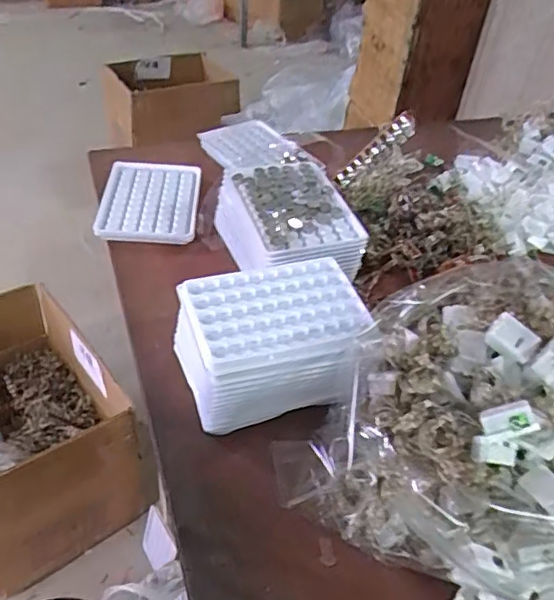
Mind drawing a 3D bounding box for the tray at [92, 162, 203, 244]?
[{"bbox_3d":[-0.131,-0.110,0.625,0.096,0.013,0.136,2,42,-5],"label":"tray"}]

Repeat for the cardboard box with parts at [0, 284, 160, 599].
[{"bbox_3d":[-0.455,0.233,1.091,0.303,0.305,0.422,-26,51,-31],"label":"cardboard box with parts"}]

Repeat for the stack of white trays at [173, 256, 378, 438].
[{"bbox_3d":[-0.003,0.032,0.444,0.128,0.070,0.099,-9,44,-17],"label":"stack of white trays"}]

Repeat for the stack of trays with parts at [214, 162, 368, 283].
[{"bbox_3d":[0.008,-0.064,0.549,0.115,0.058,0.154,-6,44,-14],"label":"stack of trays with parts"}]

